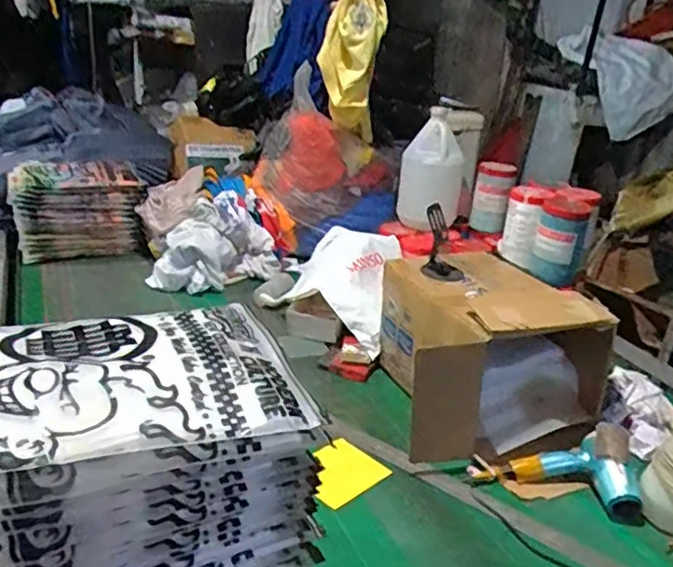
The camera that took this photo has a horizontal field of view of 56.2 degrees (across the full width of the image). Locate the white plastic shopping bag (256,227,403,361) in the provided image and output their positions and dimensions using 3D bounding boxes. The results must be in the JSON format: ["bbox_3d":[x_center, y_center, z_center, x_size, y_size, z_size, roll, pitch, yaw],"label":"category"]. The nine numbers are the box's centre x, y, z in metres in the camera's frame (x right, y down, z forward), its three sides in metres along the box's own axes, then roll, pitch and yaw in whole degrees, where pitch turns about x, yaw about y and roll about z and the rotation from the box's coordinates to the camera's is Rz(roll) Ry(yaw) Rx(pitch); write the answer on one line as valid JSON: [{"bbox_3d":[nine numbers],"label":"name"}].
[{"bbox_3d":[-0.006,0.007,1.428,0.273,0.181,0.345,9,24,10],"label":"white plastic shopping bag"}]

